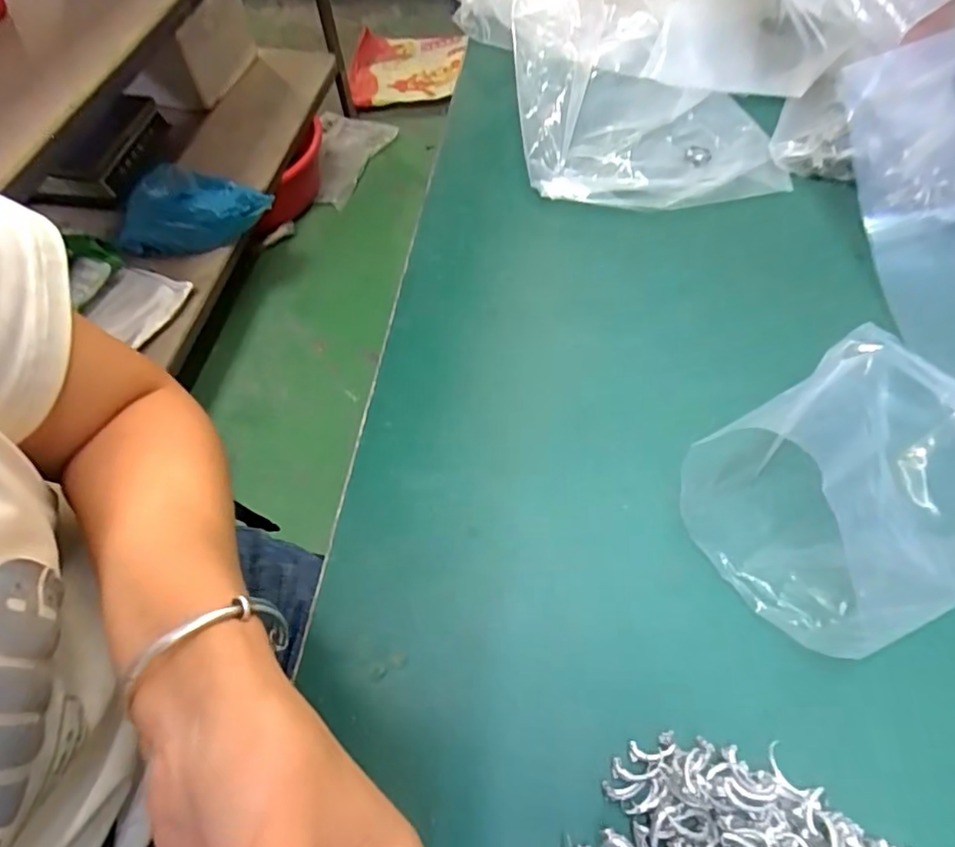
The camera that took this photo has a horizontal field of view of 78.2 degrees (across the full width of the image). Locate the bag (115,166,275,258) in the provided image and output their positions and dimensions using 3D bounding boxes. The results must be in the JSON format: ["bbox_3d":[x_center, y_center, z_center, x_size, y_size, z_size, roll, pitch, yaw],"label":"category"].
[{"bbox_3d":[-0.574,-0.443,1.196,0.307,0.104,0.186,1,59,1],"label":"bag"}]

